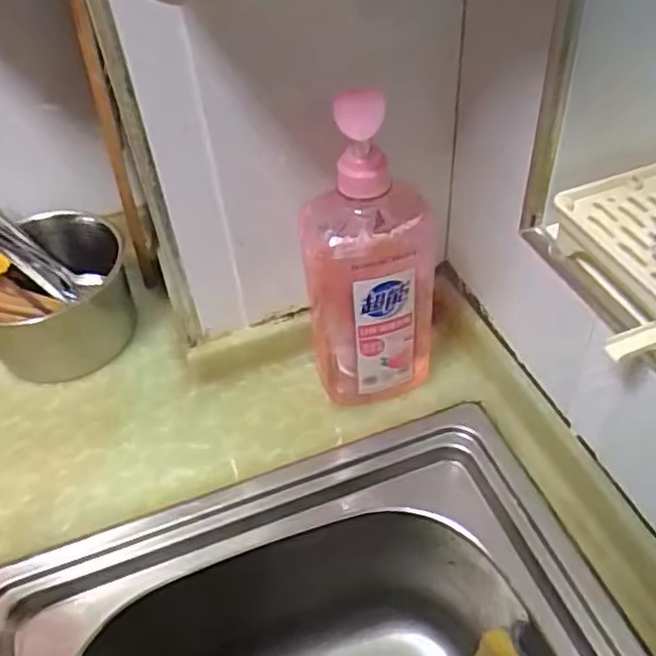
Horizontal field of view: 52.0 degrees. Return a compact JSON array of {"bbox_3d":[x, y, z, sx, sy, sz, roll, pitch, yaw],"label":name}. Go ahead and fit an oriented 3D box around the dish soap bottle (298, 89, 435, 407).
[{"bbox_3d":[0.032,-0.048,0.508,0.092,0.272,0.070,-14,46,-7],"label":"dish soap bottle"}]

